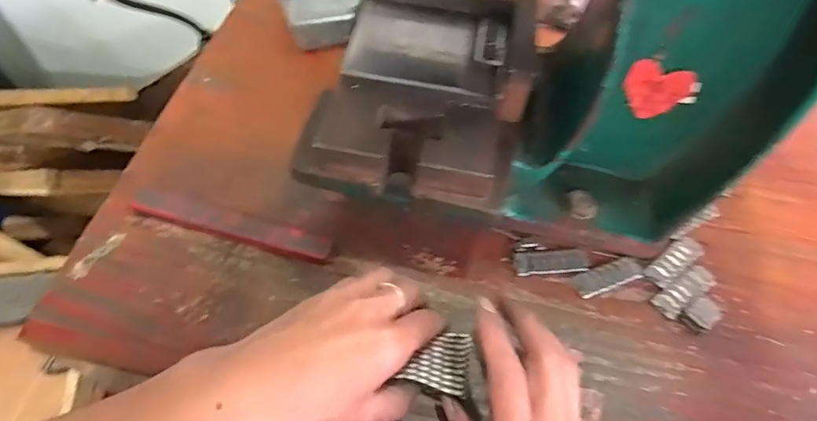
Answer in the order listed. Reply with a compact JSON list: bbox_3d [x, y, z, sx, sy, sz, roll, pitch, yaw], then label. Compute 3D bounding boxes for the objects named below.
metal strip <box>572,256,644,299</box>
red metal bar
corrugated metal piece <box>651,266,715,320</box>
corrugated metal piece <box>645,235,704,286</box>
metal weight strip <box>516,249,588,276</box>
[{"bbox_3d":[0.145,0.047,0.351,0.054,0.004,0.019,-18,61,-13],"label":"metal strip"},{"bbox_3d":[-0.131,0.010,0.353,0.151,0.010,0.025,16,51,2],"label":"red metal bar"},{"bbox_3d":[0.199,0.056,0.347,0.054,0.007,0.018,-32,65,-20],"label":"corrugated metal piece"},{"bbox_3d":[0.197,0.037,0.358,0.049,0.004,0.020,-33,65,-20],"label":"corrugated metal piece"},{"bbox_3d":[0.105,0.038,0.353,0.053,0.004,0.018,-3,59,-4],"label":"metal weight strip"}]

